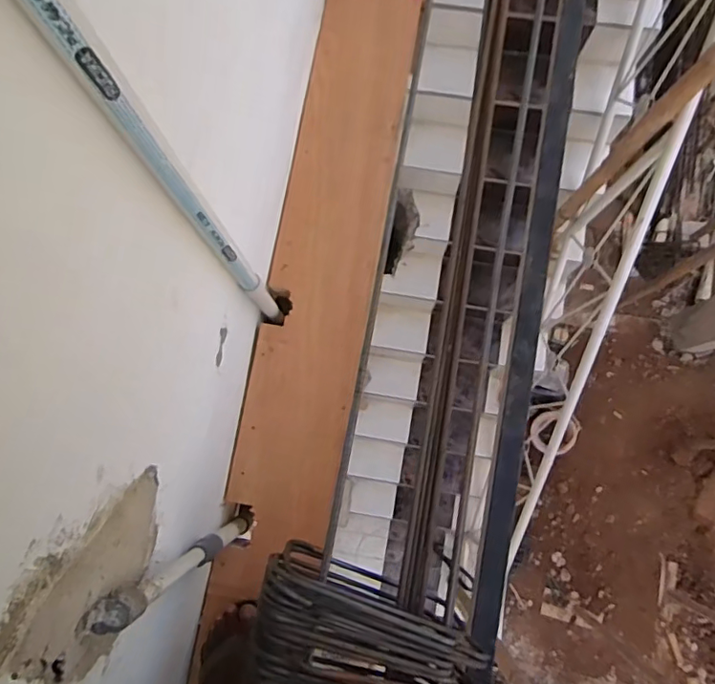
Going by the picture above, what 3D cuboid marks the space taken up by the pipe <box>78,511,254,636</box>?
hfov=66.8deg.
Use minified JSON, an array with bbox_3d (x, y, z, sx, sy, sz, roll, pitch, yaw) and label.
[{"bbox_3d":[-0.211,0.276,0.711,0.049,0.511,0.051,0,80,2],"label":"pipe"}]

